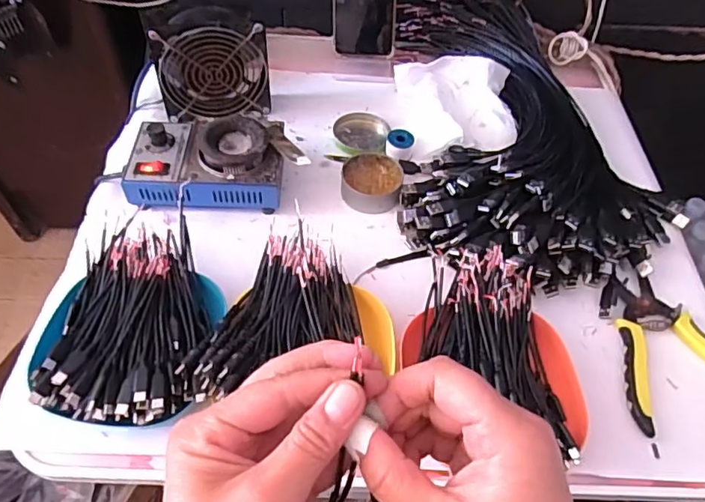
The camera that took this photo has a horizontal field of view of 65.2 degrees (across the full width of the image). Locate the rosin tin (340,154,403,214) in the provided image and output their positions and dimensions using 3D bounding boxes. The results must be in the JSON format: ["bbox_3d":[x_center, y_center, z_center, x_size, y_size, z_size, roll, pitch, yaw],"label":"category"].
[{"bbox_3d":[0.020,-0.072,0.579,0.062,0.023,0.060,4,54,0],"label":"rosin tin"}]

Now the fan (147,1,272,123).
[{"bbox_3d":[-0.154,-0.208,0.612,0.119,0.112,0.054,-4,54,-6],"label":"fan"}]

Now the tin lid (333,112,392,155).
[{"bbox_3d":[0.011,-0.136,0.642,0.063,0.013,0.057,3,54,-1],"label":"tin lid"}]

